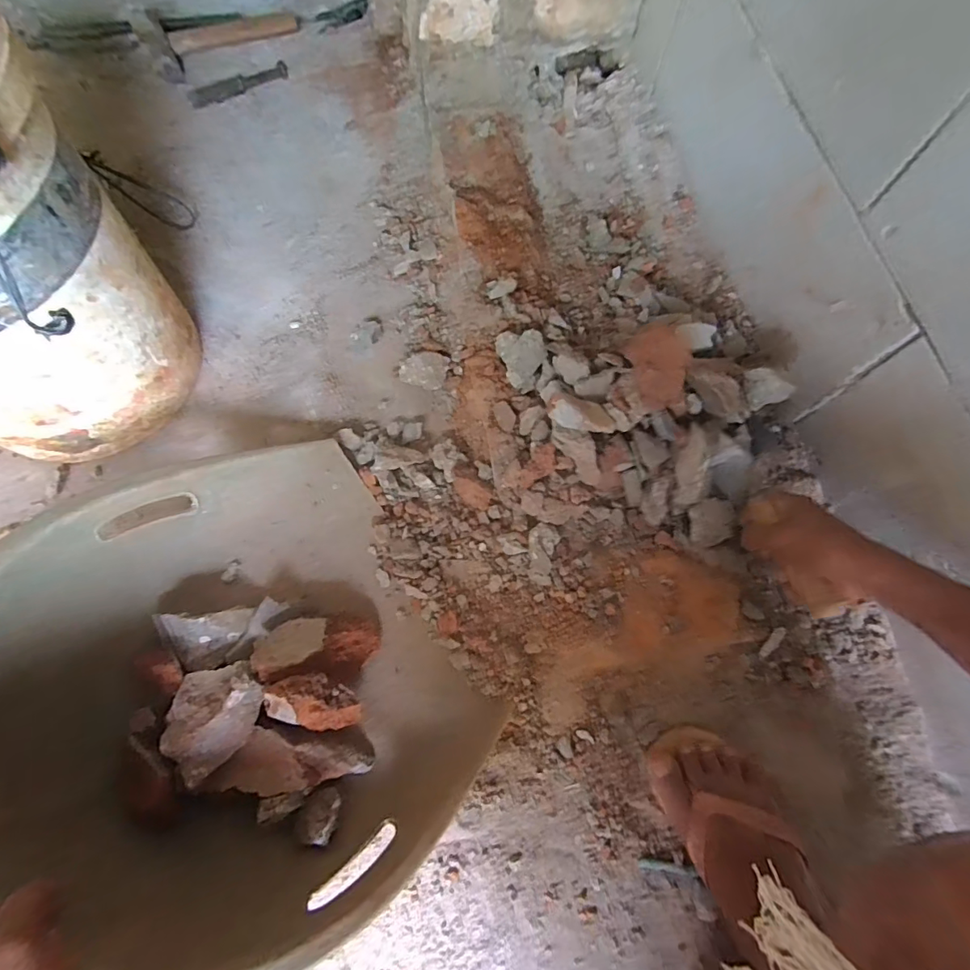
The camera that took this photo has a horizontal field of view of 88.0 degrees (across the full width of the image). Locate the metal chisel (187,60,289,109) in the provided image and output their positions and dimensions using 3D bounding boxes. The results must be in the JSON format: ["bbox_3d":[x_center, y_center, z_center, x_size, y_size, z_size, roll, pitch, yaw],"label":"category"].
[{"bbox_3d":[-0.399,-0.648,0.814,0.161,0.020,0.032,-31,74,-12],"label":"metal chisel"}]

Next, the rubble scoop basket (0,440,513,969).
[{"bbox_3d":[-0.214,0.164,0.434,0.336,0.185,0.415,-31,74,-12],"label":"rubble scoop basket"}]

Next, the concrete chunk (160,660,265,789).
[{"bbox_3d":[-0.249,0.207,0.457,0.078,0.026,0.094,42,74,10],"label":"concrete chunk"}]

